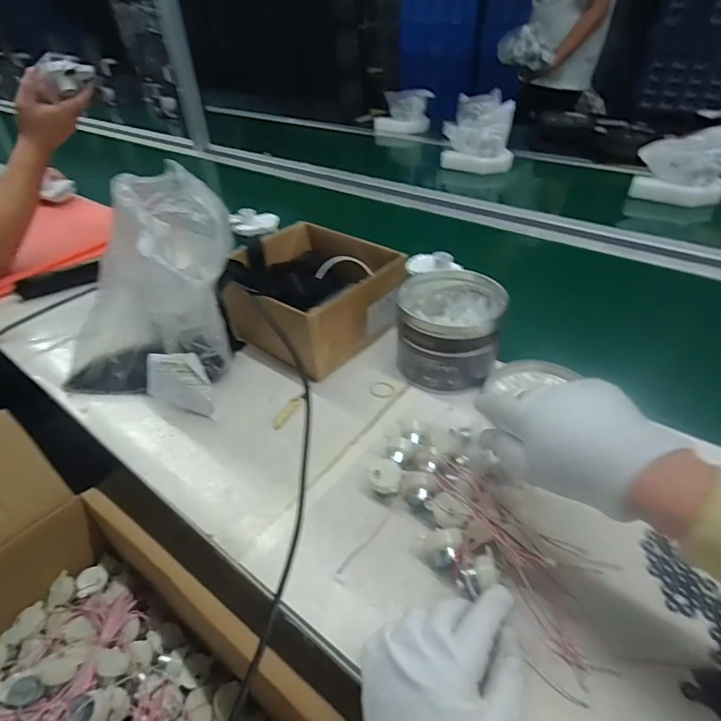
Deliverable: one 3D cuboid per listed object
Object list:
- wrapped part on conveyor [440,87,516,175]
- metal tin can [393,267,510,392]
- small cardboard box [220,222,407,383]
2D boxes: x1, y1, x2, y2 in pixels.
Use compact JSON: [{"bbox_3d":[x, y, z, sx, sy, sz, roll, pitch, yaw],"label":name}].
[{"bbox_3d":[0.341,-0.687,1.308,0.187,0.134,0.372,5,40,9],"label":"wrapped part on conveyor"},{"bbox_3d":[0.113,-0.041,0.567,0.130,0.100,0.136,16,44,22],"label":"metal tin can"},{"bbox_3d":[-0.068,-0.093,0.637,0.210,0.106,0.200,25,47,29],"label":"small cardboard box"}]

